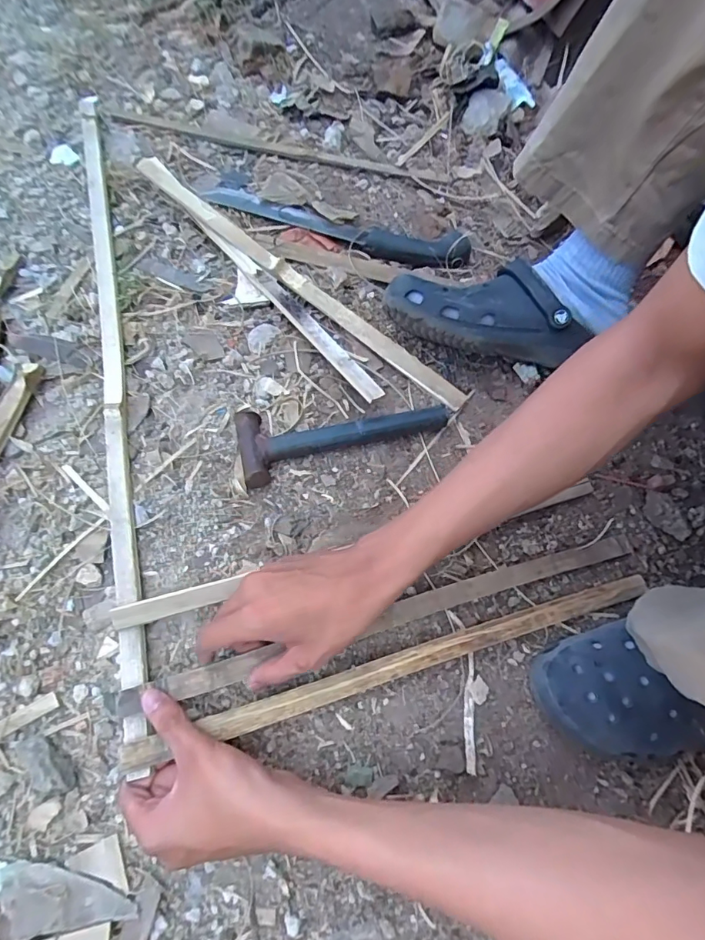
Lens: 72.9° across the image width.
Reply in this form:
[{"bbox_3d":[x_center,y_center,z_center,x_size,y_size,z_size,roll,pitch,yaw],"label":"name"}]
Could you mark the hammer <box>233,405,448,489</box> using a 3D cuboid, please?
[{"bbox_3d":[-0.010,-0.047,0.529,0.227,0.026,0.081,-12,64,-12],"label":"hammer"}]

